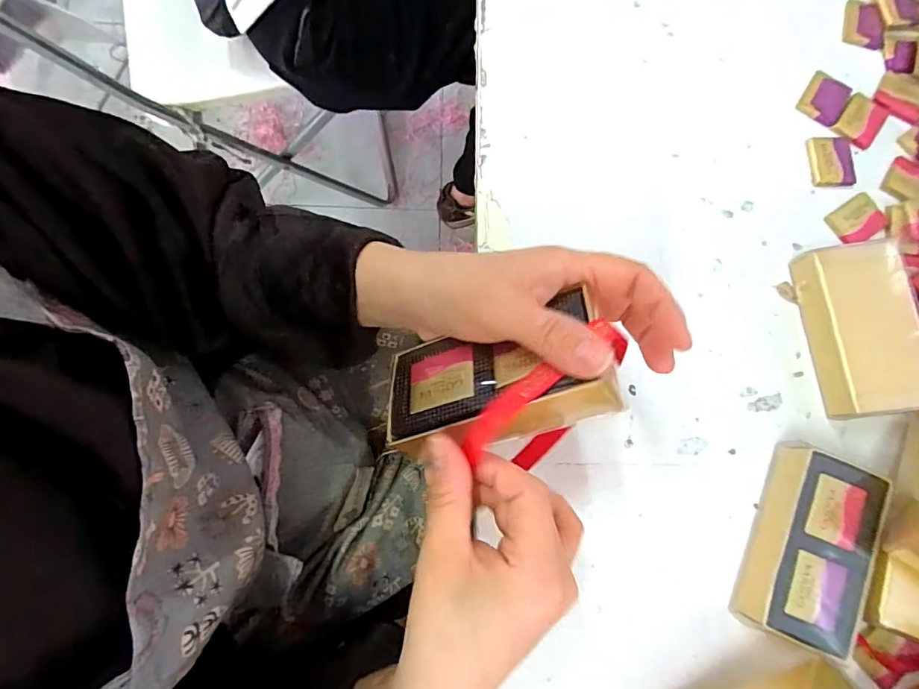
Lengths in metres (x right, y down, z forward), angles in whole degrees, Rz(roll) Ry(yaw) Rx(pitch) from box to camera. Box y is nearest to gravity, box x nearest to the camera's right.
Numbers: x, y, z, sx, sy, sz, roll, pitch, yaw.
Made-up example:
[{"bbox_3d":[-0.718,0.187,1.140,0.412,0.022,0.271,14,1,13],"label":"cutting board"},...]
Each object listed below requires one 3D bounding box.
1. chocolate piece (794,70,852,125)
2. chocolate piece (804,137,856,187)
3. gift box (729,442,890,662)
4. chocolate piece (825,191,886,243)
[{"bbox_3d":[0.292,-0.197,0.391,0.034,0.007,0.044,33,79,2],"label":"chocolate piece"},{"bbox_3d":[0.291,-0.142,0.381,0.036,0.004,0.040,-2,80,-4],"label":"chocolate piece"},{"bbox_3d":[0.223,0.128,0.309,0.059,0.030,0.113,23,79,1],"label":"gift box"},{"bbox_3d":[0.303,-0.095,0.373,0.043,0.004,0.031,-32,83,-9],"label":"chocolate piece"}]

